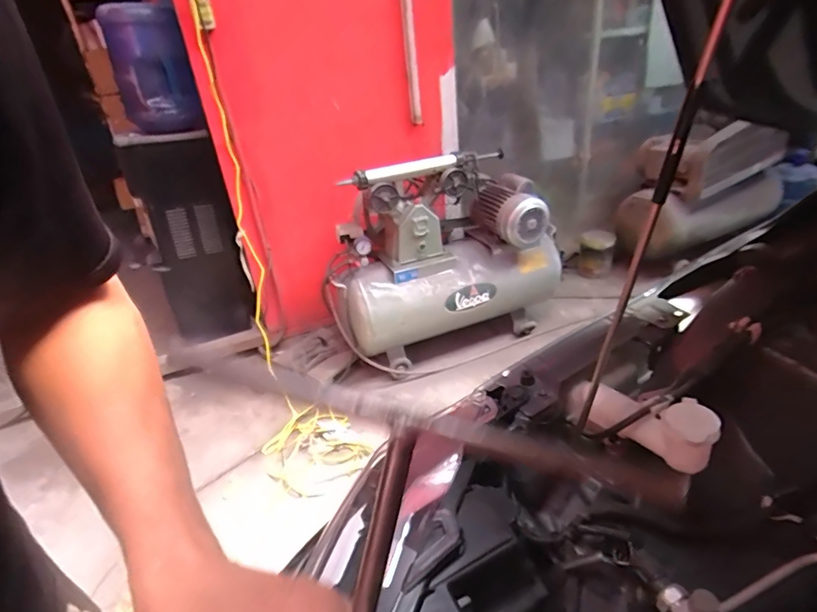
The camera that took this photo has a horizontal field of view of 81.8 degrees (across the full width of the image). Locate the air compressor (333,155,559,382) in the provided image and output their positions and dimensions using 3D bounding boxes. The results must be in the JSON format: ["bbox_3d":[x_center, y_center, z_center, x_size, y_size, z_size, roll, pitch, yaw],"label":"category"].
[{"bbox_3d":[0.126,-0.190,1.854,0.872,0.730,0.431,-16,31,-17],"label":"air compressor"}]

